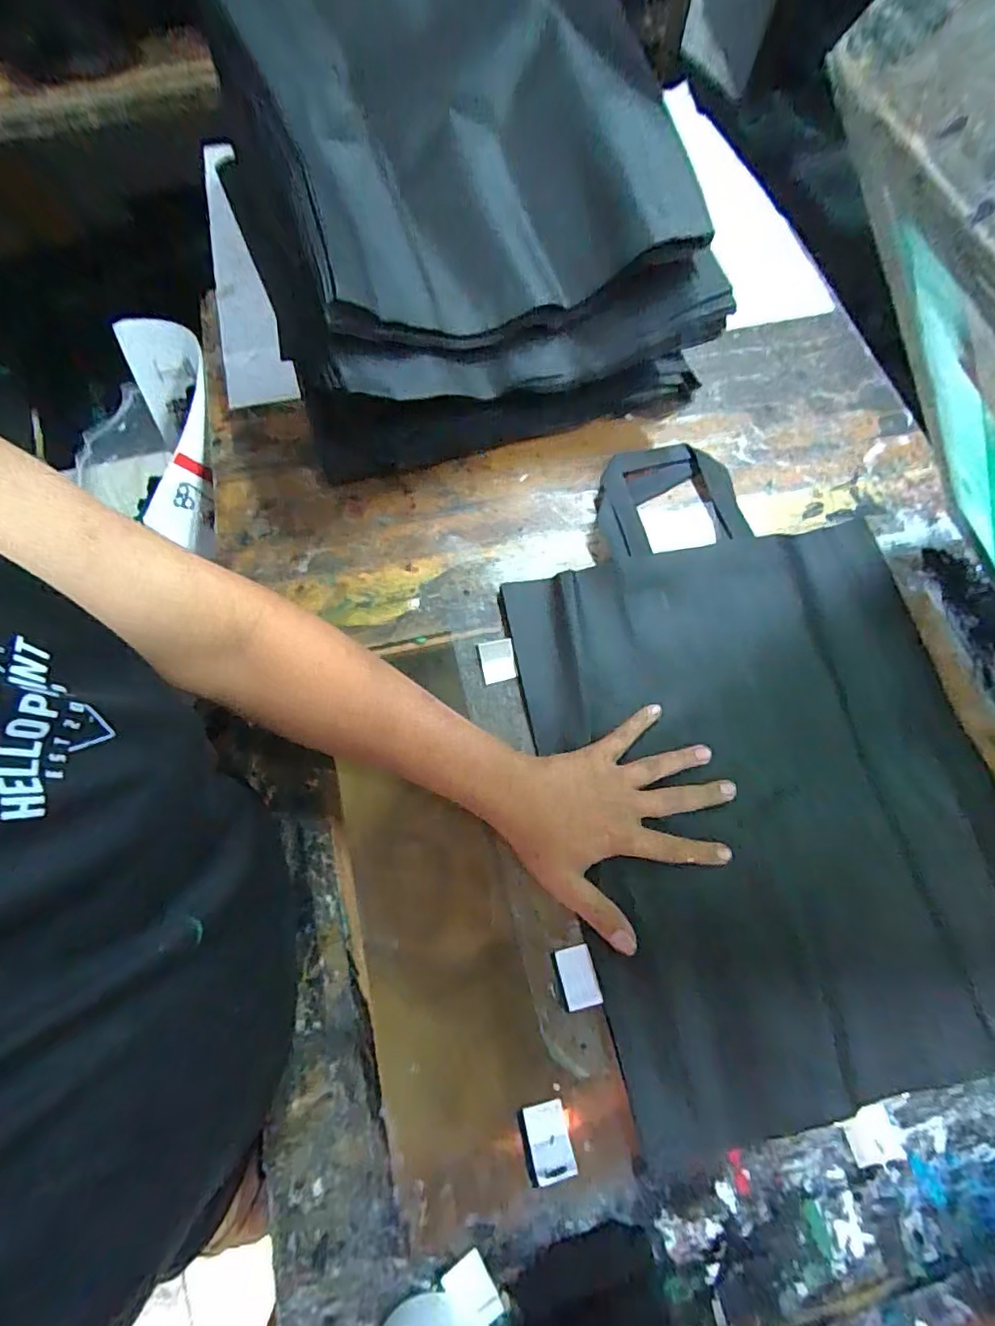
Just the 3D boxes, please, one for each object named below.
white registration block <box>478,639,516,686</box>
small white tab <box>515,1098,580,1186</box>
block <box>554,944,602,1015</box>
[{"bbox_3d":[0.000,-0.001,0.488,0.030,0.018,0.034,-13,71,-7],"label":"white registration block"},{"bbox_3d":[0.033,0.322,0.369,0.032,0.012,0.040,-11,70,-6],"label":"small white tab"},{"bbox_3d":[0.058,0.230,0.403,0.027,0.004,0.039,-12,70,-7],"label":"block"}]

